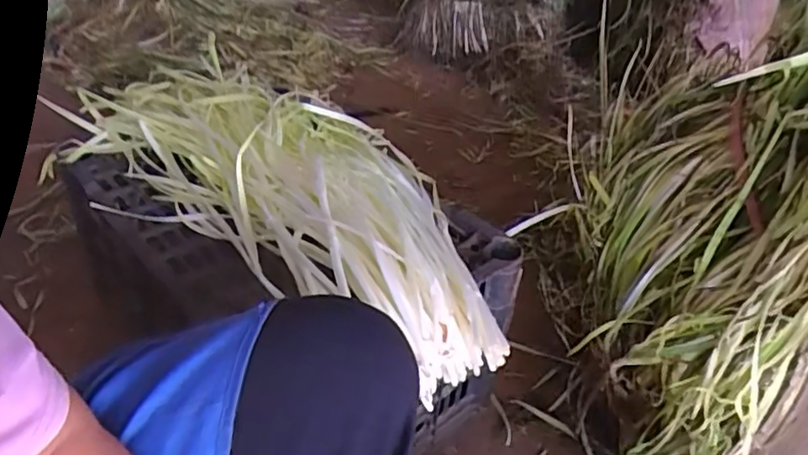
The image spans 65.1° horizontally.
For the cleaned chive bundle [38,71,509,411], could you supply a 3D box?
[{"bbox_3d":[-0.113,-0.057,0.708,0.565,0.086,0.253,22,41,20],"label":"cleaned chive bundle"}]

